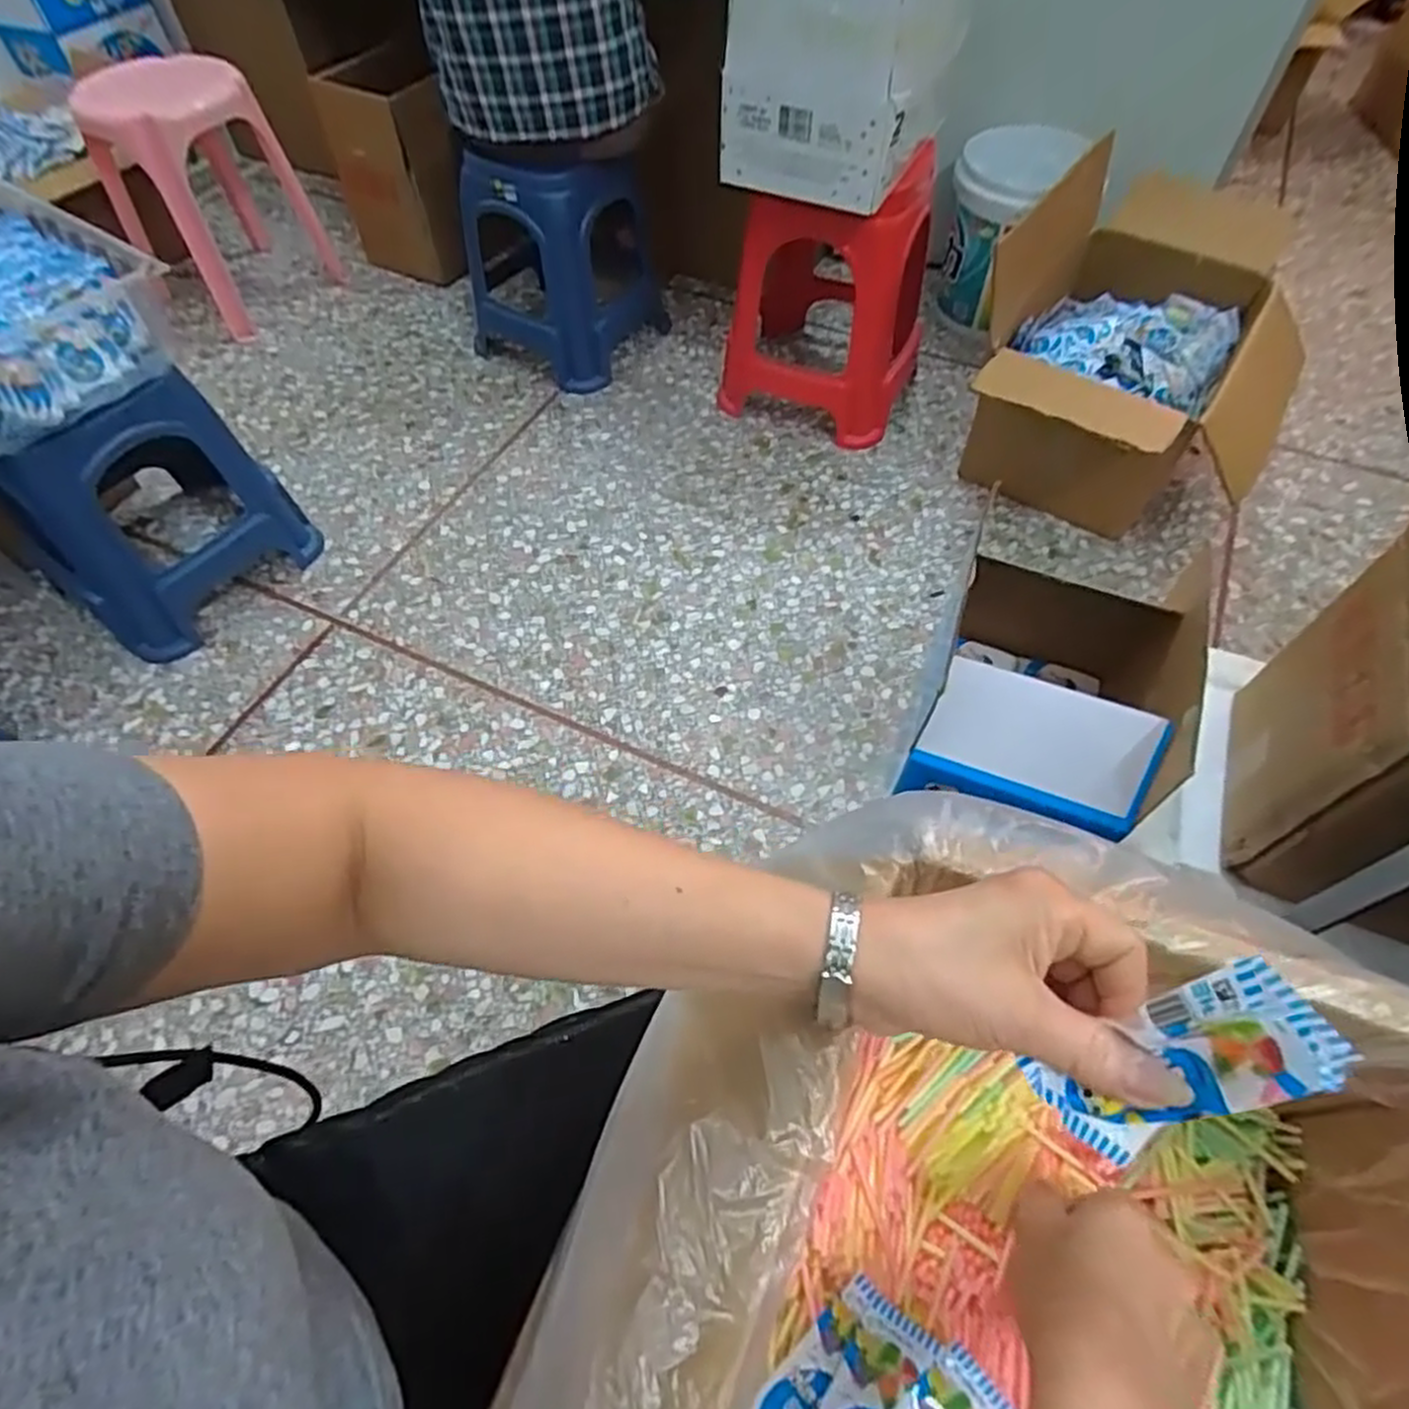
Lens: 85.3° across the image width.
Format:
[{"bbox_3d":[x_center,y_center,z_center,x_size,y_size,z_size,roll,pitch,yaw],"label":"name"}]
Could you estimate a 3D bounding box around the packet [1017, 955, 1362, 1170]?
[{"bbox_3d":[0.159,0.127,0.262,0.026,0.102,0.042,-9,53,-42],"label":"packet"}]

